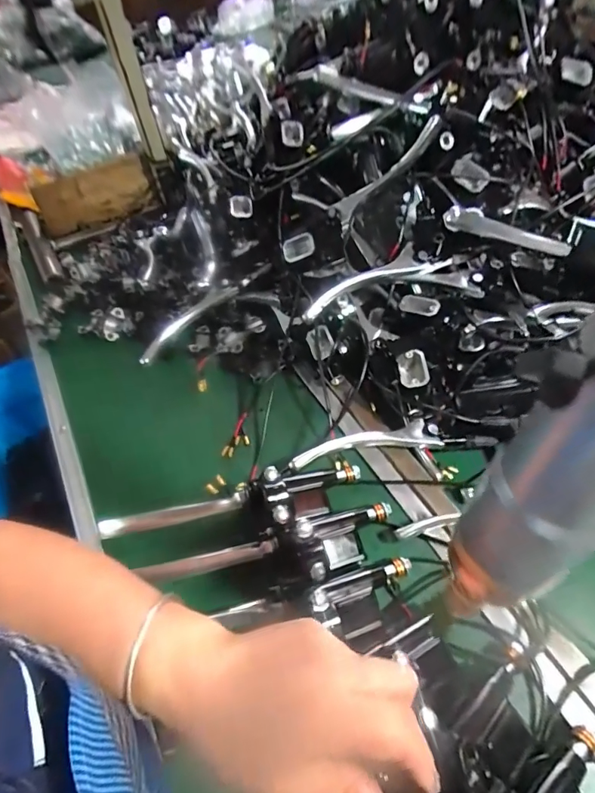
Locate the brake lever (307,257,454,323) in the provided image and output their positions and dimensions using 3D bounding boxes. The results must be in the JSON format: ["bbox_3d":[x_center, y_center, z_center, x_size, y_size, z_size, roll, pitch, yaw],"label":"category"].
[{"bbox_3d":[0.079,-0.111,0.454,0.155,0.032,0.020,-17,52,-9],"label":"brake lever"}]

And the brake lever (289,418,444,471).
[{"bbox_3d":[0.062,0.048,0.408,0.137,0.033,0.023,-11,51,-4],"label":"brake lever"}]

